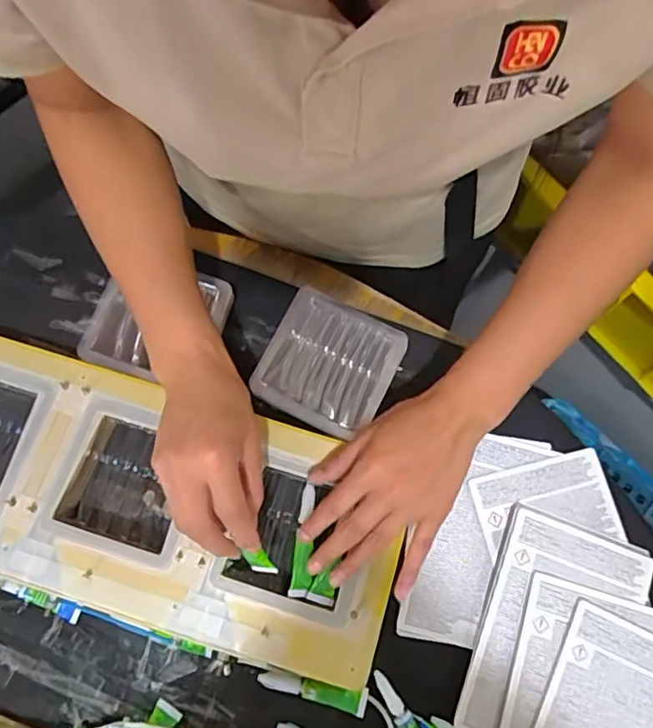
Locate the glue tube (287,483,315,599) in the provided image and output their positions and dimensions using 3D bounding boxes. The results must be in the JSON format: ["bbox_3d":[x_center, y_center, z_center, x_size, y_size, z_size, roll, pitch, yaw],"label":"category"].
[{"bbox_3d":[-0.017,0.133,0.439,0.015,0.015,0.082,7,74,0],"label":"glue tube"}]

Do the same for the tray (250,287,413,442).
[{"bbox_3d":[0.003,-0.001,0.491,0.104,0.019,0.105,25,75,6],"label":"tray"}]

